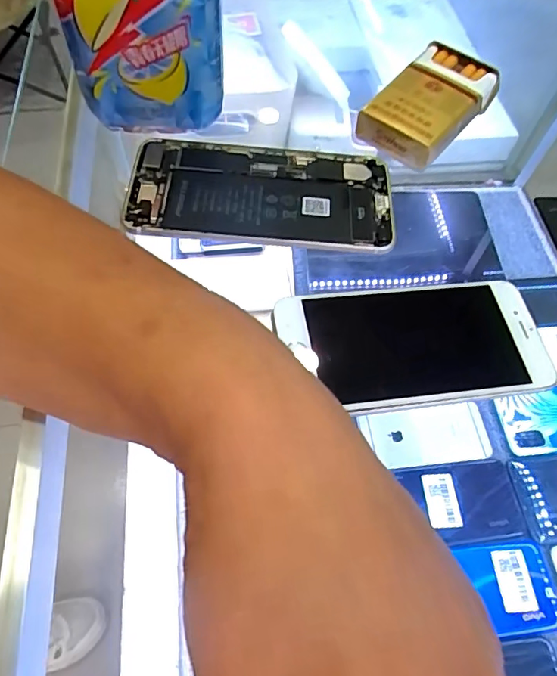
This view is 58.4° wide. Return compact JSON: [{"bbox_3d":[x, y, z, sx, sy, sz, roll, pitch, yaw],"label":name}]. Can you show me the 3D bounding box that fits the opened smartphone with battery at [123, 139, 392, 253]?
[{"bbox_3d":[-0.010,-0.087,0.300,0.154,0.008,0.078,5,59,-1],"label":"opened smartphone with battery"}]

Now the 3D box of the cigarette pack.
[{"bbox_3d":[0.102,-0.157,0.333,0.054,0.028,0.093,37,64,16],"label":"cigarette pack"}]

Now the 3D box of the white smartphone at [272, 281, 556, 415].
[{"bbox_3d":[0.068,0.003,0.250,0.129,0.005,0.066,-6,60,-8],"label":"white smartphone"}]

